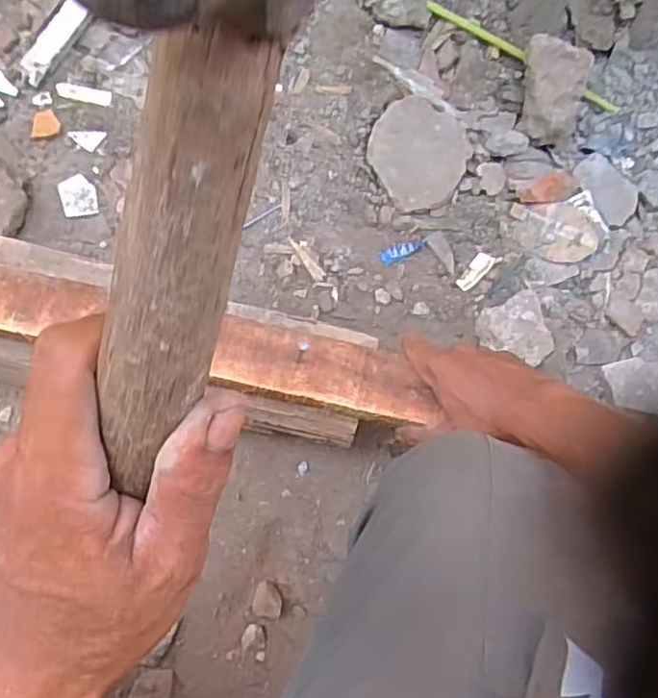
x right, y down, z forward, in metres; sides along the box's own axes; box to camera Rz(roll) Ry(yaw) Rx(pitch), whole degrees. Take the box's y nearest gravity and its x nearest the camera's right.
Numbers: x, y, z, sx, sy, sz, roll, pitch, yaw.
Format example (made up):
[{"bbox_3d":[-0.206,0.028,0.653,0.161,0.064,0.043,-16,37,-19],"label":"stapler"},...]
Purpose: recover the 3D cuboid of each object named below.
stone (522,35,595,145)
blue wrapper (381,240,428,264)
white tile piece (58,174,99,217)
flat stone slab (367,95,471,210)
[{"bbox_3d":[0.249,-0.280,0.697,0.072,0.055,0.096,-6,84,-6],"label":"stone"},{"bbox_3d":[0.082,-0.108,0.698,0.050,0.007,0.018,-25,86,-7],"label":"blue wrapper"},{"bbox_3d":[-0.264,-0.161,0.675,0.036,0.005,0.045,-14,85,-6],"label":"white tile piece"},{"bbox_3d":[0.097,-0.214,0.706,0.106,0.013,0.114,25,82,-2],"label":"flat stone slab"}]

